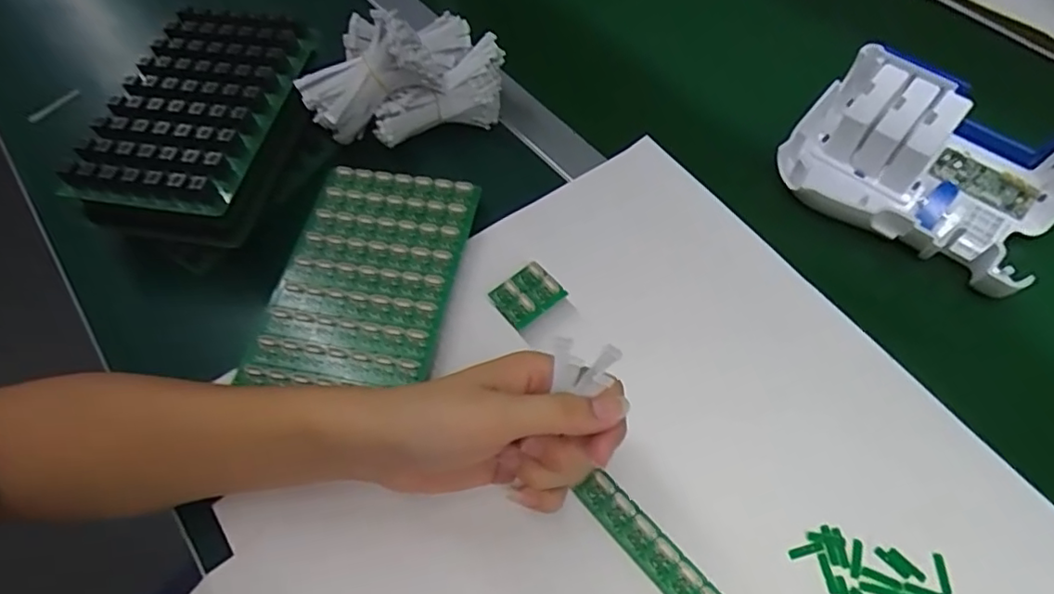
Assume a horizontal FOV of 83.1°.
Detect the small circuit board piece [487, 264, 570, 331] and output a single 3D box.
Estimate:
[{"bbox_3d":[0.000,-0.001,0.410,0.042,0.010,0.035,-38,70,-14],"label":"small circuit board piece"}]

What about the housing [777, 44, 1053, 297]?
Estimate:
[{"bbox_3d":[0.299,-0.098,0.442,0.184,0.067,0.139,36,67,19],"label":"housing"}]

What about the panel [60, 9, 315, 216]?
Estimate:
[{"bbox_3d":[-0.238,-0.143,0.435,0.113,0.028,0.182,11,61,7],"label":"panel"}]

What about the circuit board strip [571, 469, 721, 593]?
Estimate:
[{"bbox_3d":[0.072,0.142,0.320,0.022,0.004,0.108,-44,67,-8],"label":"circuit board strip"}]

